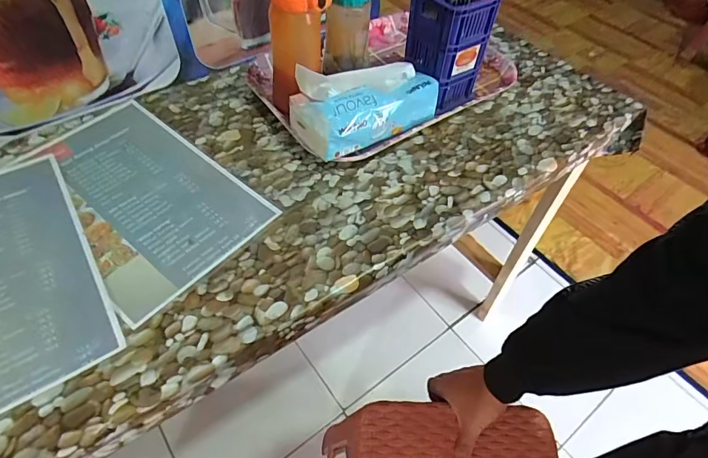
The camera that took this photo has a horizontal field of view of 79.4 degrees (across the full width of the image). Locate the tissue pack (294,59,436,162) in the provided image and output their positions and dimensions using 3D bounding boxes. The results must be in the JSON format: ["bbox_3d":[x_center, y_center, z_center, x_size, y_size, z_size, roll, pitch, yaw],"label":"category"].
[{"bbox_3d":[0.016,-0.180,0.618,0.210,0.085,0.116,-27,60,-21],"label":"tissue pack"}]

